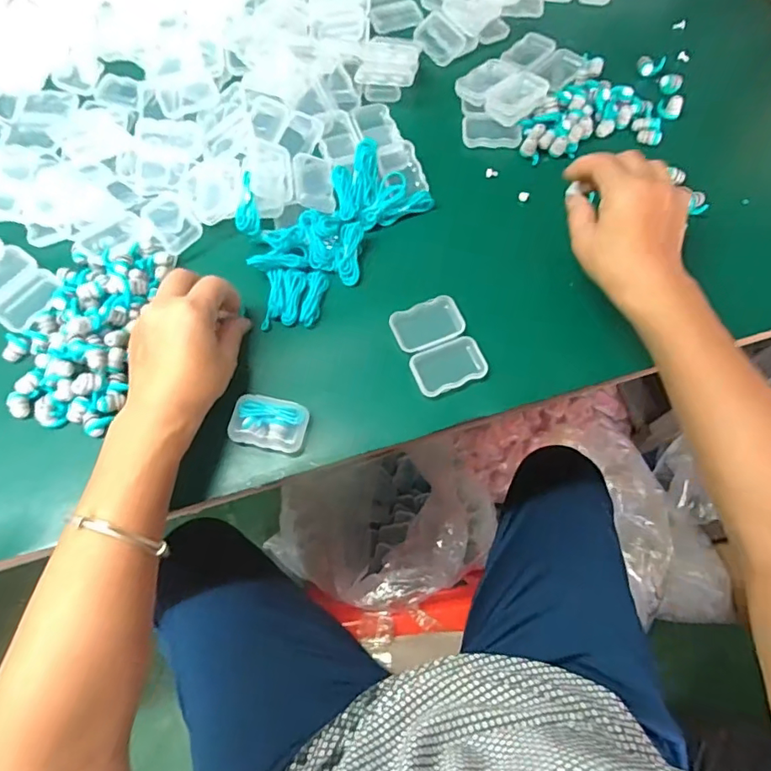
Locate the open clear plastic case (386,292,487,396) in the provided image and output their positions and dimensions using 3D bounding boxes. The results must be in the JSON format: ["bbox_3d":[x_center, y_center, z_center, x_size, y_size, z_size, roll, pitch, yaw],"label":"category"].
[{"bbox_3d":[0.041,-0.031,0.411,0.056,0.018,0.075,-22,70,-8],"label":"open clear plastic case"}]

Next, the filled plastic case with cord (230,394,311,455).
[{"bbox_3d":[-0.086,0.029,0.385,0.054,0.023,0.037,10,69,4],"label":"filled plastic case with cord"}]

